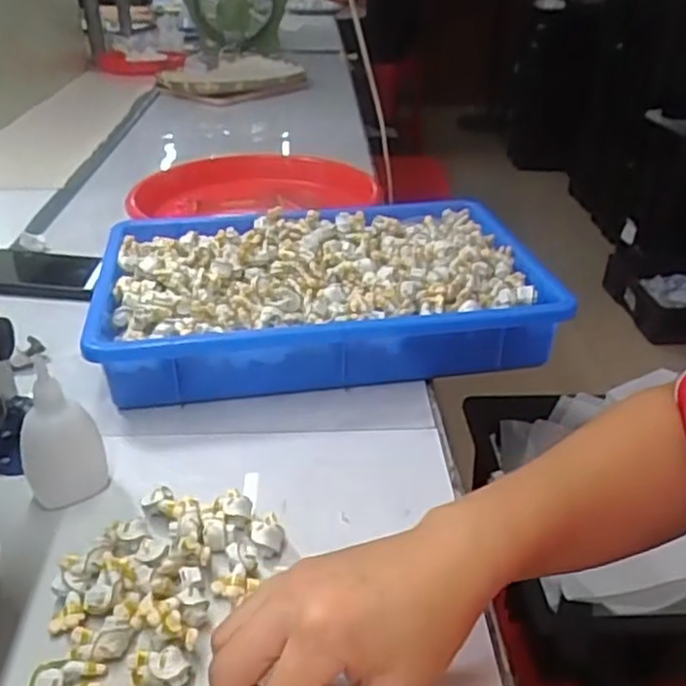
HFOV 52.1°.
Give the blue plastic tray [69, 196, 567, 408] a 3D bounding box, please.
[{"bbox_3d":[-0.022,-0.051,0.611,0.361,0.063,0.242,-5,31,-9],"label":"blue plastic tray"}]

